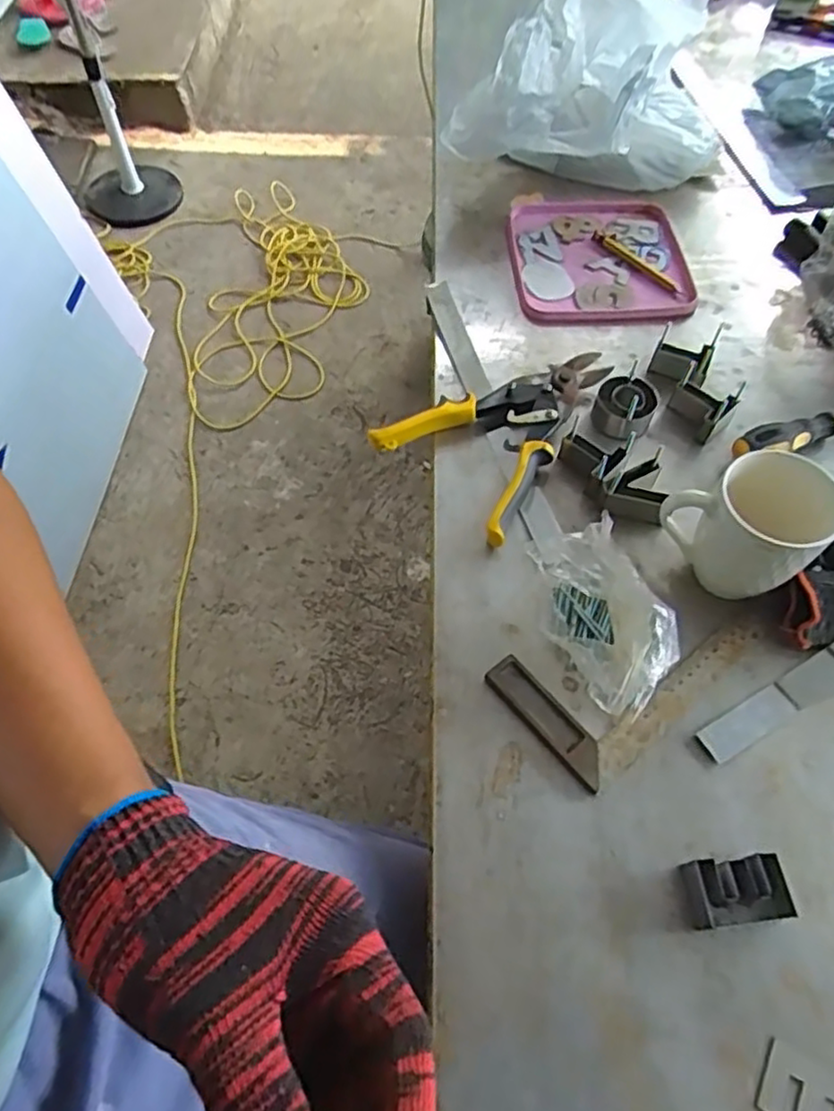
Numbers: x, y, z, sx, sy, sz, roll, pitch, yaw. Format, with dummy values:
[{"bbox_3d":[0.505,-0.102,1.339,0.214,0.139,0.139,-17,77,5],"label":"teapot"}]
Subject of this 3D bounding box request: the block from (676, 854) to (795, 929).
[{"bbox_3d":[0.199,0.210,0.434,0.055,0.025,0.037,-4,59,-3],"label":"block"}]

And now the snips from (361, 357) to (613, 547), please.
[{"bbox_3d":[0.088,-0.125,0.637,0.148,0.028,0.216,40,66,21],"label":"snips"}]

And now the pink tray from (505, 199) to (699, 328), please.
[{"bbox_3d":[0.199,-0.331,0.768,0.187,0.023,0.201,-3,58,-1],"label":"pink tray"}]

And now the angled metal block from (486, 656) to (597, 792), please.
[{"bbox_3d":[0.095,0.118,0.501,0.030,0.010,0.106,-35,65,-20],"label":"angled metal block"}]

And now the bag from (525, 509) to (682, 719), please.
[{"bbox_3d":[0.140,0.039,0.514,0.093,0.066,0.141,-22,62,-14],"label":"bag"}]

